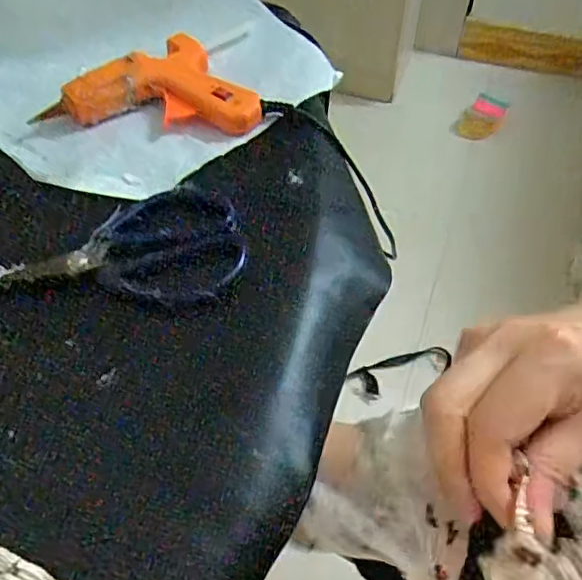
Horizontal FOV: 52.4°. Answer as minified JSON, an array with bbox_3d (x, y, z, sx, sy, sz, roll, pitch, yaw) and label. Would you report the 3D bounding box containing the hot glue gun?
[{"bbox_3d":[-0.100,-0.161,0.455,0.154,0.026,0.089,4,54,3],"label":"hot glue gun"}]

